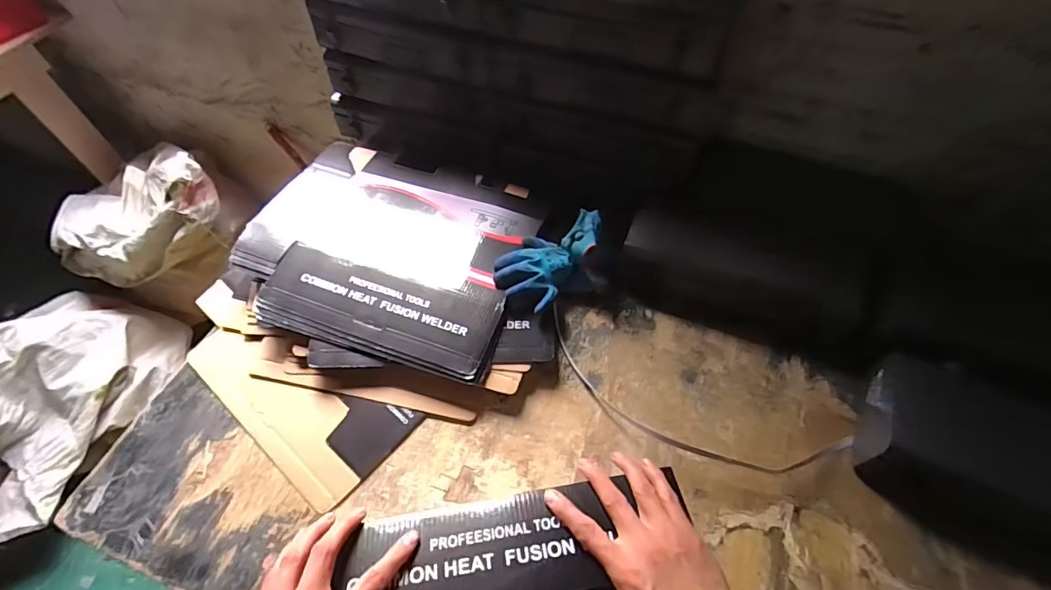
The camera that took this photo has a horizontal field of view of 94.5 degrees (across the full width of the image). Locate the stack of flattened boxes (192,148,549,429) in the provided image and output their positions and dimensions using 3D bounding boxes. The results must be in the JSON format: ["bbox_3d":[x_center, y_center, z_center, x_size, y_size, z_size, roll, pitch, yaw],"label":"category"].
[{"bbox_3d":[-0.205,-0.050,0.761,0.504,0.067,0.412,10,57,7],"label":"stack of flattened boxes"}]

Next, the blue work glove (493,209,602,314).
[{"bbox_3d":[0.036,-0.063,0.727,0.100,0.054,0.179,37,64,22],"label":"blue work glove"}]

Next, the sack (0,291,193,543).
[{"bbox_3d":[-1.254,0.286,1.205,0.327,0.316,0.703,18,58,11],"label":"sack"}]

